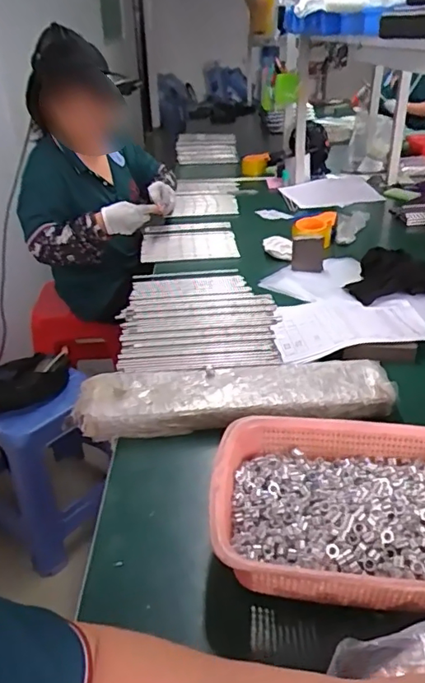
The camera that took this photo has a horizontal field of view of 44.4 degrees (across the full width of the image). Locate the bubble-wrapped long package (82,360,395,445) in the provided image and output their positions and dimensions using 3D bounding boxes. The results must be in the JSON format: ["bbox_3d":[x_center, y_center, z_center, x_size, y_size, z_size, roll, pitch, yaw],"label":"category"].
[{"bbox_3d":[0.032,0.079,0.755,0.450,0.041,0.116,-5,31,-5],"label":"bubble-wrapped long package"}]

